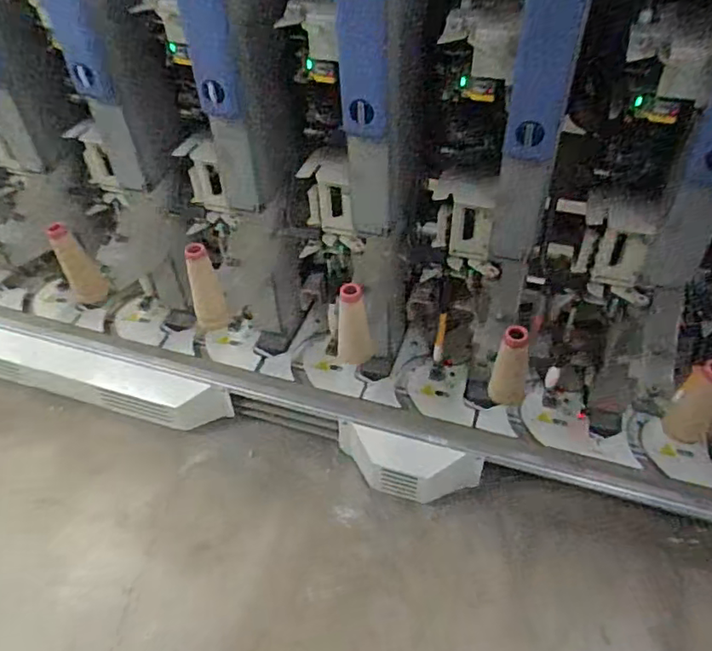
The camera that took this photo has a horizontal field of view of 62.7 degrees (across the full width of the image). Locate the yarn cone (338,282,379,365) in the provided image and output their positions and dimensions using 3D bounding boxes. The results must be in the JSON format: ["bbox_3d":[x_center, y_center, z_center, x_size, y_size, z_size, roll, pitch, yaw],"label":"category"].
[{"bbox_3d":[0.000,0.003,1.126,0.071,0.170,0.078,-4,46,-3],"label":"yarn cone"}]

